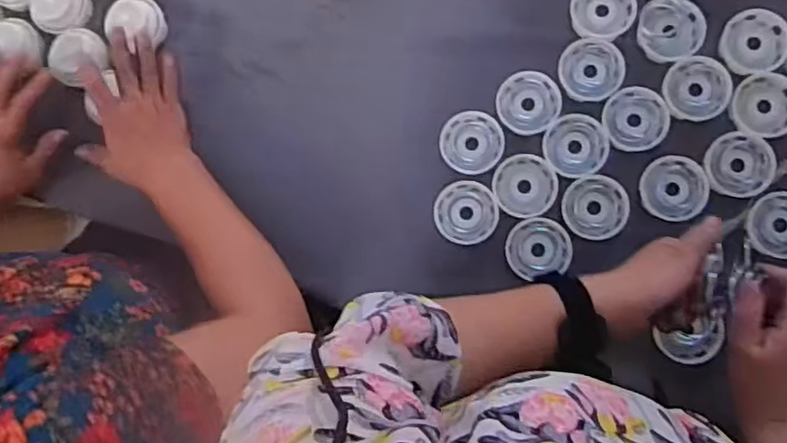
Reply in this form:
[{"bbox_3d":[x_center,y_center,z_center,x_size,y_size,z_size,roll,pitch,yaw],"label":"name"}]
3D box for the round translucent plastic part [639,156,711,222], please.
[{"bbox_3d":[0.265,-0.033,0.624,0.058,0.007,0.061,0,87,6],"label":"round translucent plastic part"}]

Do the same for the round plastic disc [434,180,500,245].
[{"bbox_3d":[0.072,-0.009,0.657,0.062,0.010,0.060,0,87,6],"label":"round plastic disc"}]

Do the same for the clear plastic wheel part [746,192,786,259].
[{"bbox_3d":[0.357,0.003,0.609,0.058,0.014,0.056,9,88,7],"label":"clear plastic wheel part"}]

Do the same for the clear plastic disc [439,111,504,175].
[{"bbox_3d":[0.078,-0.078,0.663,0.061,0.021,0.060,8,88,7],"label":"clear plastic disc"}]

